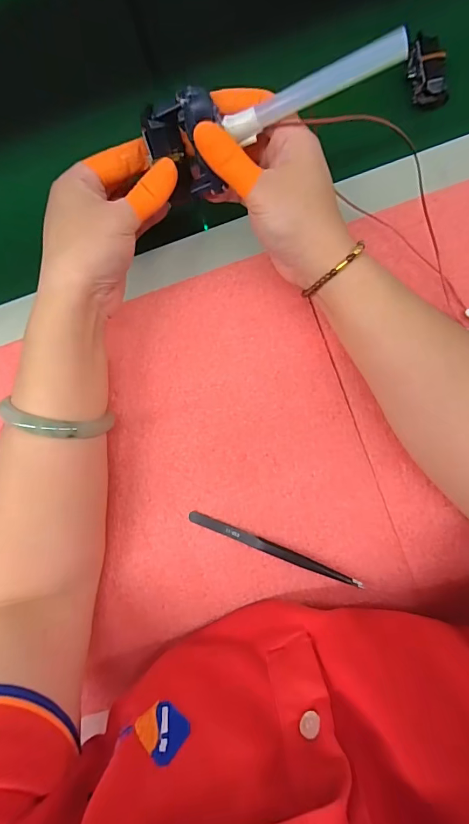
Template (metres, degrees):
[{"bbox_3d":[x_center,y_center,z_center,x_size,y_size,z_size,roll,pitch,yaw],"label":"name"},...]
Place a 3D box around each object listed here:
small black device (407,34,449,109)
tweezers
[{"bbox_3d":[0.151,-0.267,0.314,0.022,0.018,0.050,-13,85,2],"label":"small black device"},{"bbox_3d":[0.030,0.102,0.296,0.134,0.006,0.008,21,87,5],"label":"tweezers"}]

